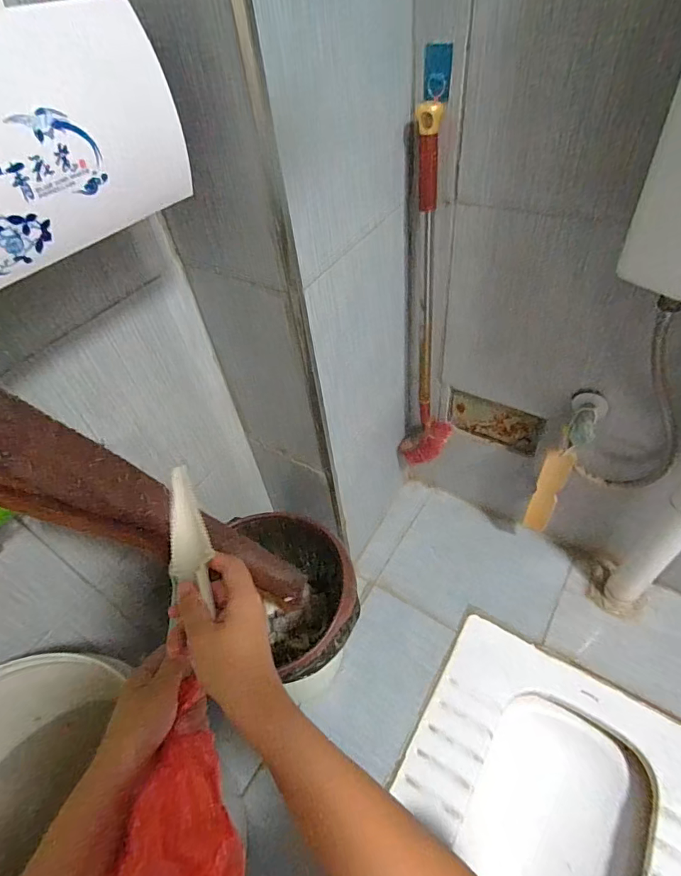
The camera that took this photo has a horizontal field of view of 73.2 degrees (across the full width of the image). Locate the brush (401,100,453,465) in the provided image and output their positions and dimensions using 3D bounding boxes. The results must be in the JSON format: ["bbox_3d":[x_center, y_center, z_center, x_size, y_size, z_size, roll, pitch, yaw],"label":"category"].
[{"bbox_3d":[0.137,-0.161,0.692,0.085,0.564,0.052,9,49,15],"label":"brush"}]

